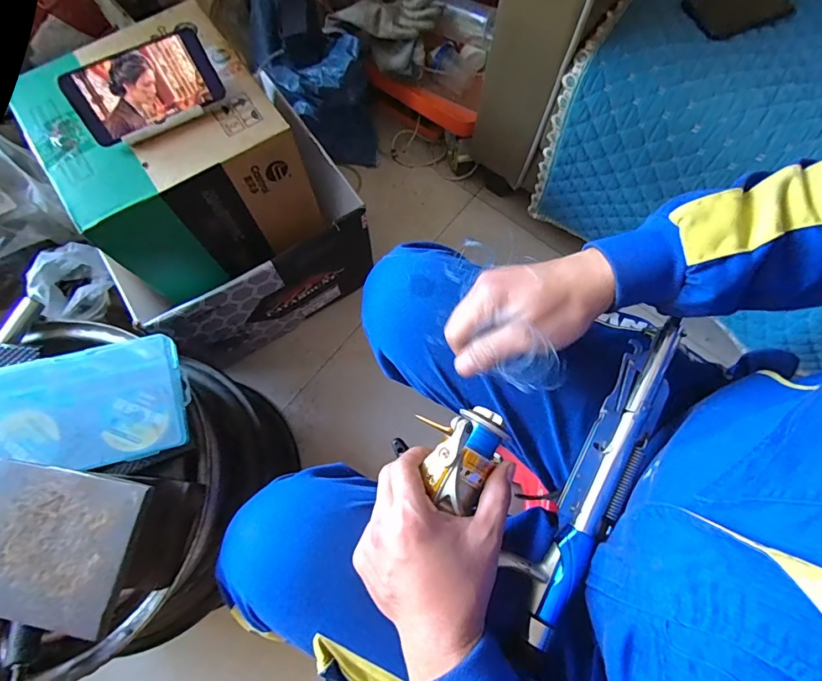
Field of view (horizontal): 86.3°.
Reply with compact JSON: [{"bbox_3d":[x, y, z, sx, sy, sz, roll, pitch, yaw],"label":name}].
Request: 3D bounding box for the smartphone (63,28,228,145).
[{"bbox_3d":[-0.308,-0.292,0.512,0.157,0.078,0.009,-32,31,-14],"label":"smartphone"}]

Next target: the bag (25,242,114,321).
[{"bbox_3d":[-0.537,-0.089,0.694,0.078,0.114,0.121,20,73,6],"label":"bag"}]

